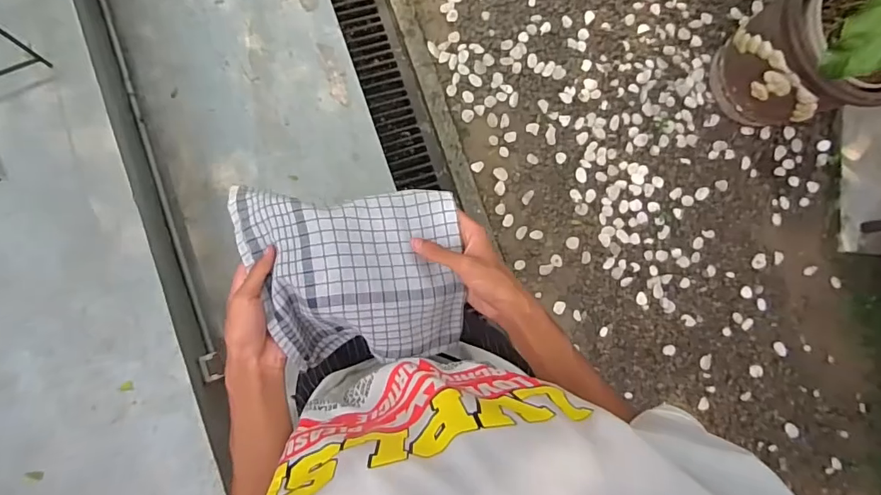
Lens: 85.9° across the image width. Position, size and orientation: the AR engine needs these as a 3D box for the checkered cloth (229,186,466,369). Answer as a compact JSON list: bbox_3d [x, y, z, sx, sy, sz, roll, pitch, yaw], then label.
[{"bbox_3d":[-0.095,0.027,0.507,0.231,0.070,0.183,-4,85,-8],"label":"checkered cloth"}]

